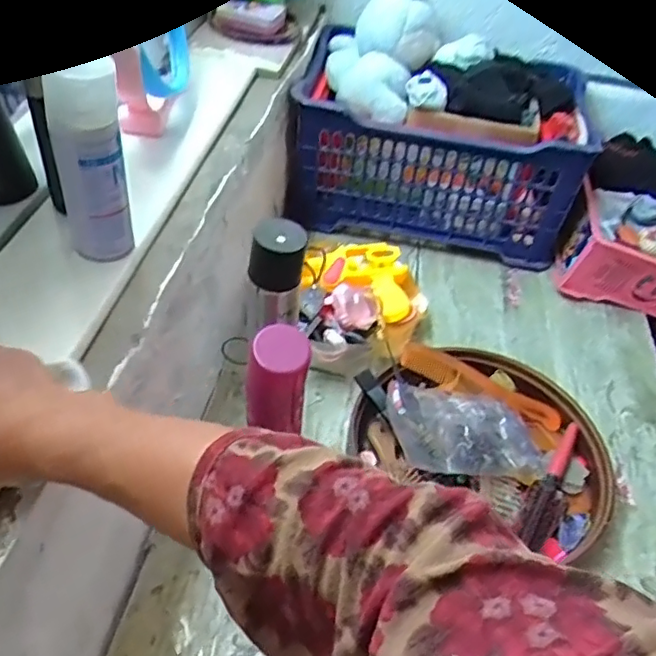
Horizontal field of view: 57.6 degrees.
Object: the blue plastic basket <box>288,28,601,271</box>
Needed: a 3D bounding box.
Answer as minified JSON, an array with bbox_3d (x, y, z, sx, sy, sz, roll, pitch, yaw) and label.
[{"bbox_3d":[0.175,-0.284,0.953,0.430,0.224,0.253,12,48,8],"label":"blue plastic basket"}]

